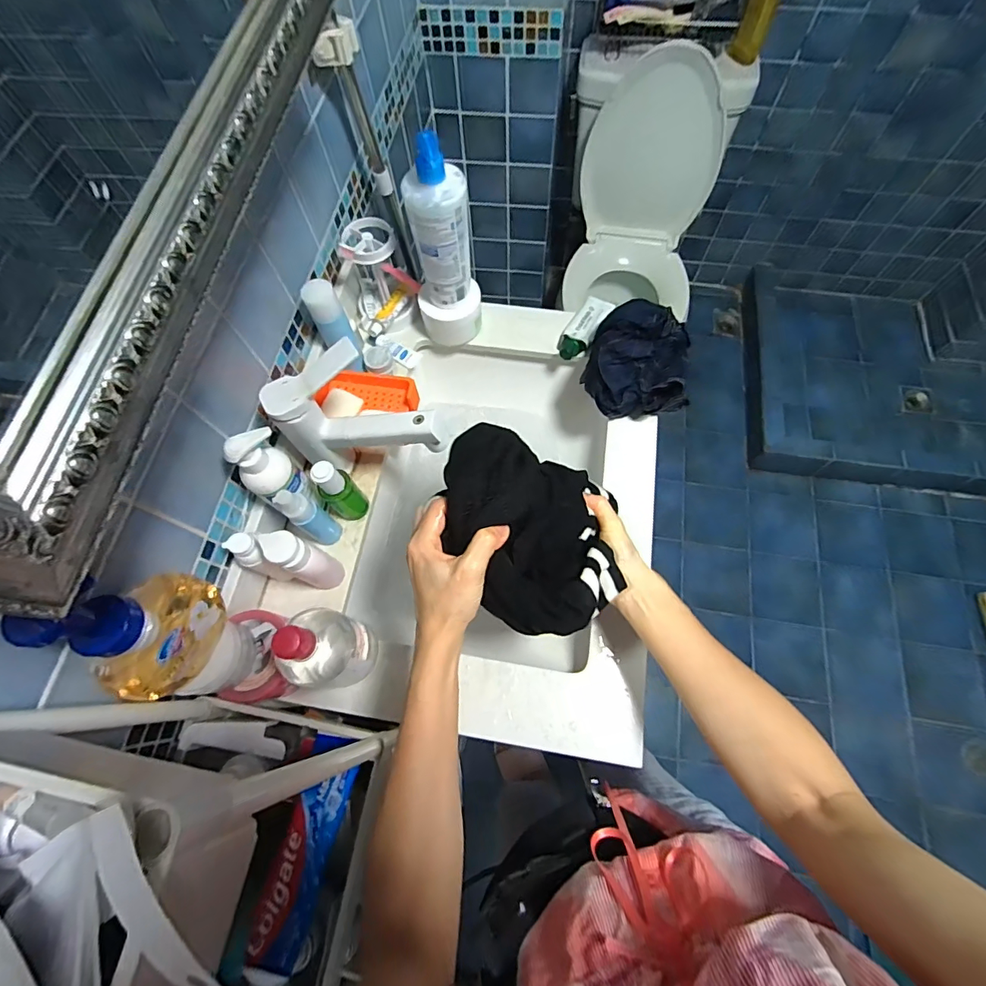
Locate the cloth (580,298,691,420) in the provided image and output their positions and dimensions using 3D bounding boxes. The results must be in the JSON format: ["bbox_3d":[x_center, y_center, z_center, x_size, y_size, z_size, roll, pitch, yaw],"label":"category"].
[{"bbox_3d":[0.195,-0.182,0.629,0.132,0.078,0.150,6,70,5],"label":"cloth"}]

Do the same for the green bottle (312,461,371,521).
[{"bbox_3d":[-0.180,0.000,0.554,0.030,0.113,0.038,40,76,15],"label":"green bottle"}]

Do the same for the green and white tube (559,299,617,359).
[{"bbox_3d":[0.136,-0.247,0.698,0.045,0.024,0.131,28,73,12],"label":"green and white tube"}]

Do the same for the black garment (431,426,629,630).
[{"bbox_3d":[0.040,0.034,0.432,0.150,0.131,0.179,-12,69,-2],"label":"black garment"}]

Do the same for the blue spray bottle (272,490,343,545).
[{"bbox_3d":[-0.208,0.030,0.532,0.024,0.130,0.031,35,74,14],"label":"blue spray bottle"}]

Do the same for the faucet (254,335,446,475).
[{"bbox_3d":[-0.144,-0.085,0.548,0.183,0.166,0.087,0,69,2],"label":"faucet"}]

